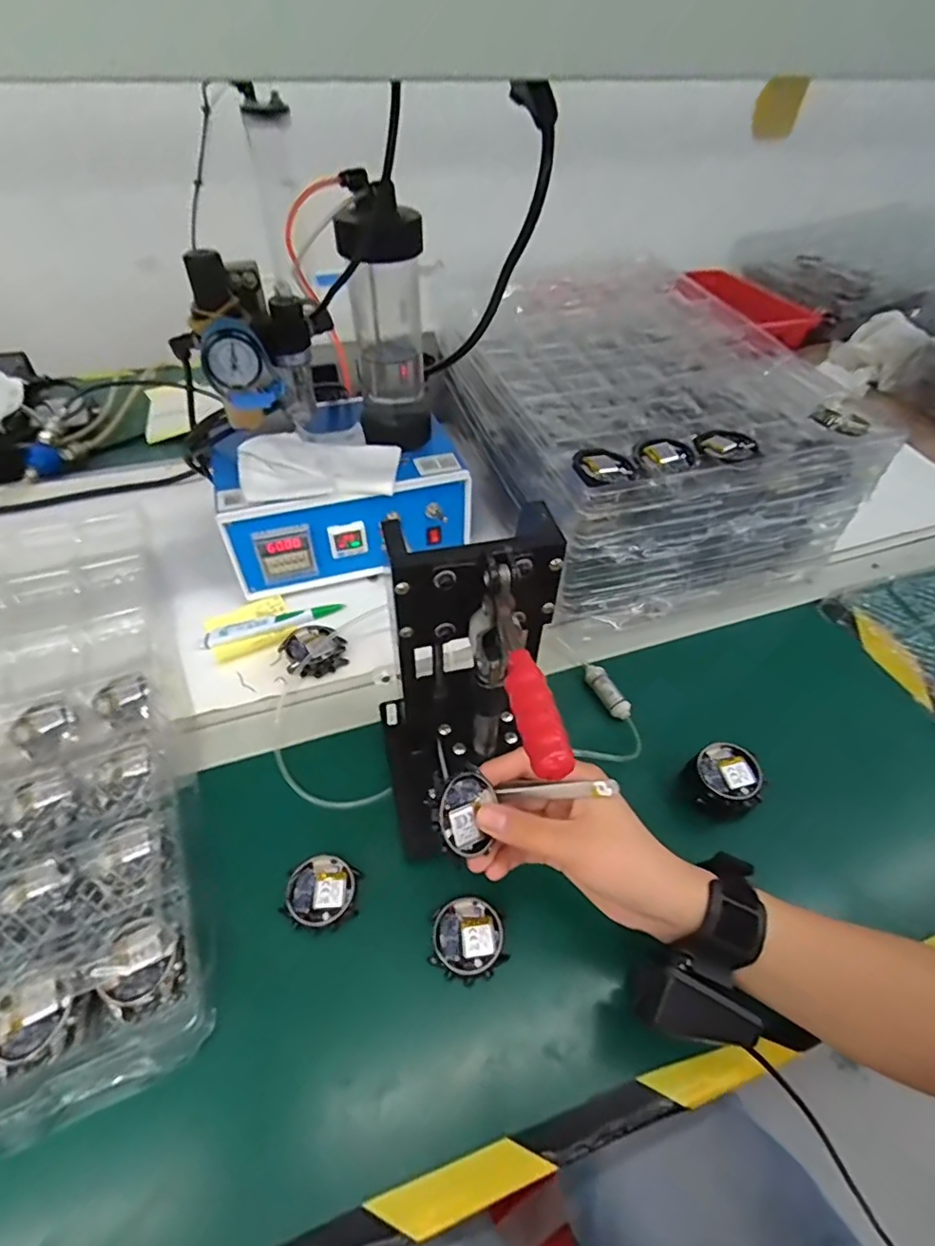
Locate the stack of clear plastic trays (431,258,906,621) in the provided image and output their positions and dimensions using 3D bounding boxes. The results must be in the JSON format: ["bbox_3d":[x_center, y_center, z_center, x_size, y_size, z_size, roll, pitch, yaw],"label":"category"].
[{"bbox_3d":[0.165,-0.231,0.635,0.308,0.154,0.445,-13,48,-13],"label":"stack of clear plastic trays"}]

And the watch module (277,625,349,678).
[{"bbox_3d":[-0.137,0.027,0.513,0.053,0.022,0.049,-14,49,-14],"label":"watch module"}]

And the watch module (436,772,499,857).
[{"bbox_3d":[-0.002,0.108,0.321,0.039,0.006,0.044,20,63,-38],"label":"watch module"}]

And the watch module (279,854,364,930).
[{"bbox_3d":[-0.100,0.185,0.391,0.048,0.008,0.045,0,47,-2],"label":"watch module"}]

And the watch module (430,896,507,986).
[{"bbox_3d":[0.001,0.206,0.371,0.048,0.005,0.048,2,47,0],"label":"watch module"}]

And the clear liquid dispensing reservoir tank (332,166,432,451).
[{"bbox_3d":[-0.069,-0.258,0.497,0.068,0.198,0.067,-4,47,-5],"label":"clear liquid dispensing reservoir tank"}]

